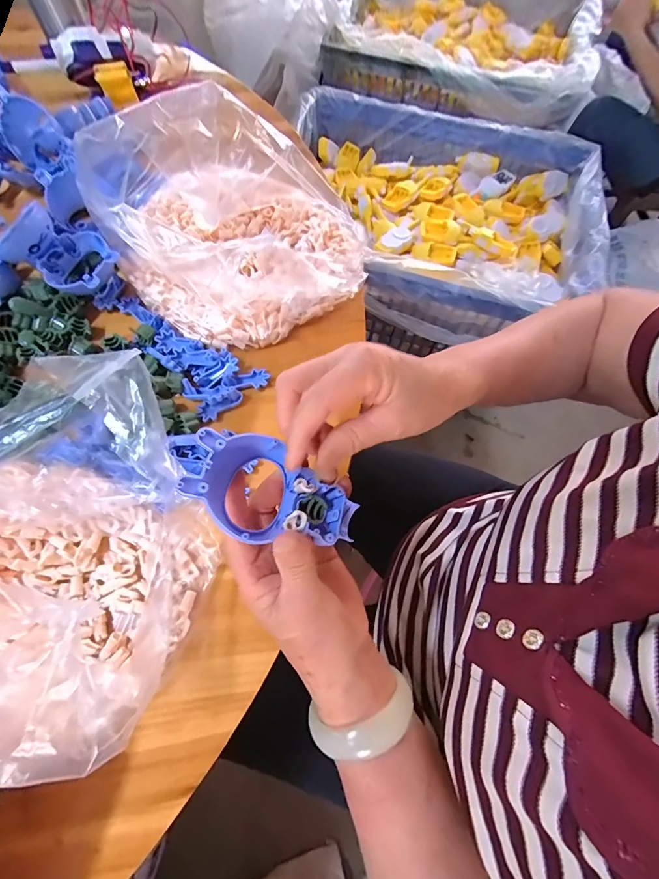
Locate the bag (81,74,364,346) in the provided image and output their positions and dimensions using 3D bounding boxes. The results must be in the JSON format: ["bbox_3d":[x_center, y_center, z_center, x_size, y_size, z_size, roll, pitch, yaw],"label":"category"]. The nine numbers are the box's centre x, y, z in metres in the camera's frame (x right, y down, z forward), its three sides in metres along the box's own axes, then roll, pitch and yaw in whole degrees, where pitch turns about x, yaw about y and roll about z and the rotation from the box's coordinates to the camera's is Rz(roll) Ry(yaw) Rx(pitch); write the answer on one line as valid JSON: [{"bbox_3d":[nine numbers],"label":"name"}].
[{"bbox_3d":[-0.077,-0.190,0.306,0.202,0.112,0.172,-27,72,-11],"label":"bag"}]

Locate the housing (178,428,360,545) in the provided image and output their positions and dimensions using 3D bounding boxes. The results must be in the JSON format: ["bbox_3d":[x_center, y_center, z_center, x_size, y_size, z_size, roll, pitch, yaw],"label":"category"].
[{"bbox_3d":[-0.034,0.033,0.209,0.101,0.027,0.060,42,51,-16],"label":"housing"}]

